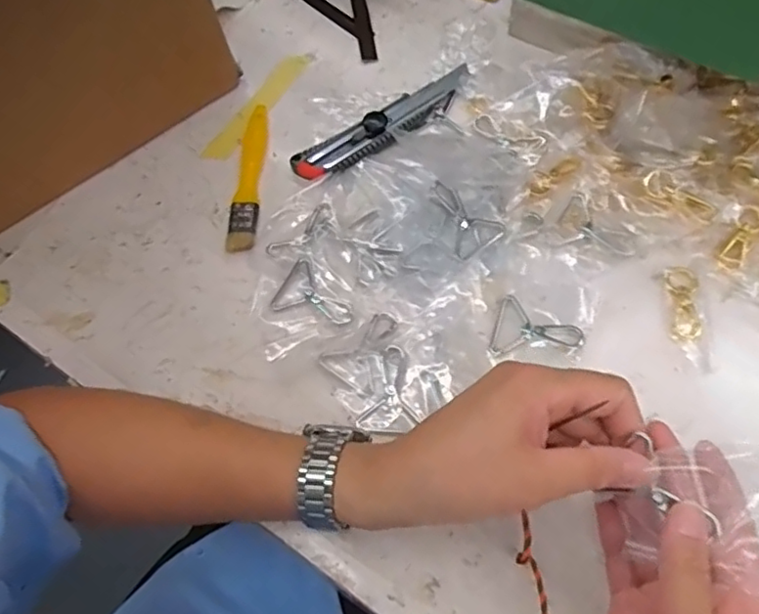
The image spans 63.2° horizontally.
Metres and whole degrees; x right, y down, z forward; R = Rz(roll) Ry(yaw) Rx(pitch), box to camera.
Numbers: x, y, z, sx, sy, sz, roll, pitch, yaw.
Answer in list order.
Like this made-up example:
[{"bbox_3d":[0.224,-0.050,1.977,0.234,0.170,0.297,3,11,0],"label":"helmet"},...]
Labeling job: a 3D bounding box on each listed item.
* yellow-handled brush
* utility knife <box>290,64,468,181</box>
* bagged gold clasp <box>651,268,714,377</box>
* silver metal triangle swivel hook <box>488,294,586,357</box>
[{"bbox_3d":[-0.112,-0.115,0.534,0.023,0.009,0.156,-1,66,5],"label":"yellow-handled brush"},{"bbox_3d":[0.005,-0.161,0.540,0.175,0.017,0.037,-36,67,-11],"label":"utility knife"},{"bbox_3d":[0.225,0.007,0.448,0.028,0.004,0.083,-6,65,3],"label":"bagged gold clasp"},{"bbox_3d":[0.117,0.019,0.451,0.063,0.009,0.049,18,69,13],"label":"silver metal triangle swivel hook"}]

